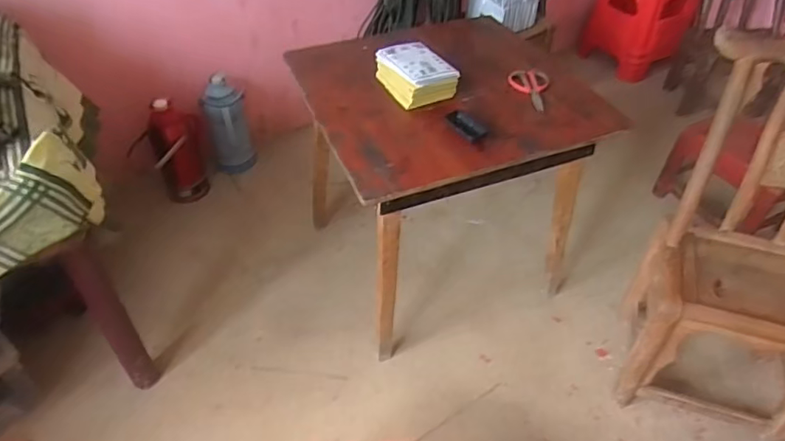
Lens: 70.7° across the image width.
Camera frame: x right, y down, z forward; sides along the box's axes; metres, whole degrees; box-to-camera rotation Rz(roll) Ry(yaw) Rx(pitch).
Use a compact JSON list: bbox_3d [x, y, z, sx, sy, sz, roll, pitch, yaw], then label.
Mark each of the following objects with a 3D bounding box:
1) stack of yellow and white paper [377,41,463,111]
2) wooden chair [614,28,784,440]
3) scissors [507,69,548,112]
[{"bbox_3d":[0.059,-0.378,1.400,0.148,0.068,0.189,-18,47,-18],"label":"stack of yellow and white paper"},{"bbox_3d":[0.821,0.073,1.256,0.398,0.808,0.446,9,44,9],"label":"wooden chair"},{"bbox_3d":[0.351,-0.334,1.390,0.092,0.010,0.197,-11,43,3],"label":"scissors"}]

